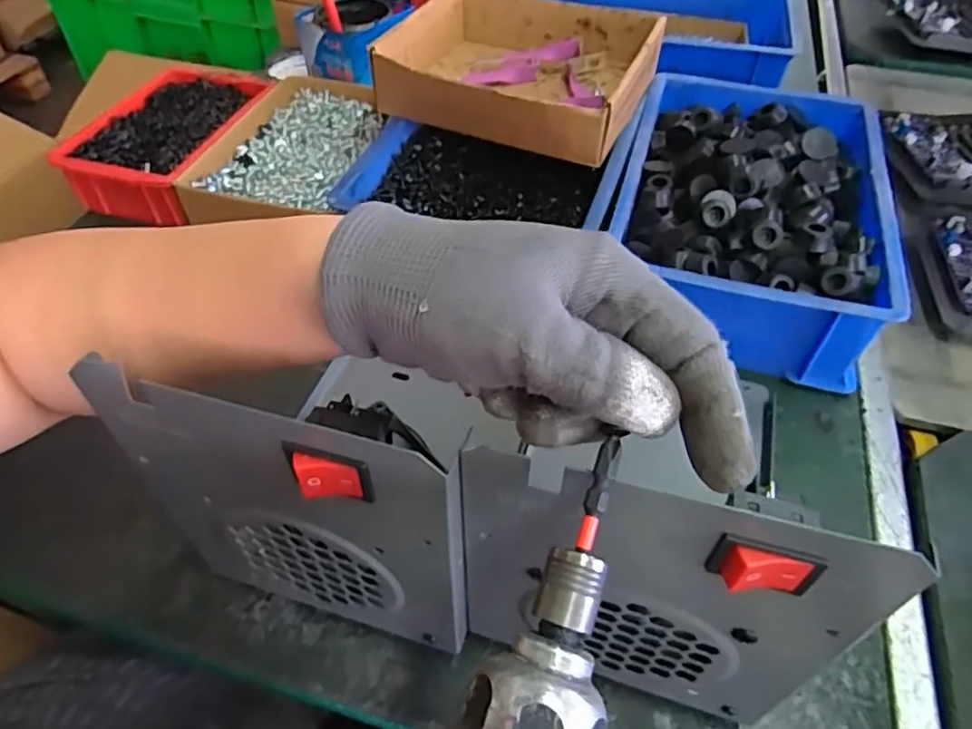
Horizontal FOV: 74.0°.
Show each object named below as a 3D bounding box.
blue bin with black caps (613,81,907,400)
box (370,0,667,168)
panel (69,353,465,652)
[{"bbox_3d":[0.221,-0.134,0.554,0.204,0.109,0.309,10,50,10],"label":"blue bin with black caps"},{"bbox_3d":[0.035,-0.276,0.583,0.212,0.051,0.183,18,51,15],"label":"box"},{"bbox_3d":[-0.084,0.077,0.288,0.155,0.185,0.010,13,50,11],"label":"panel"}]

